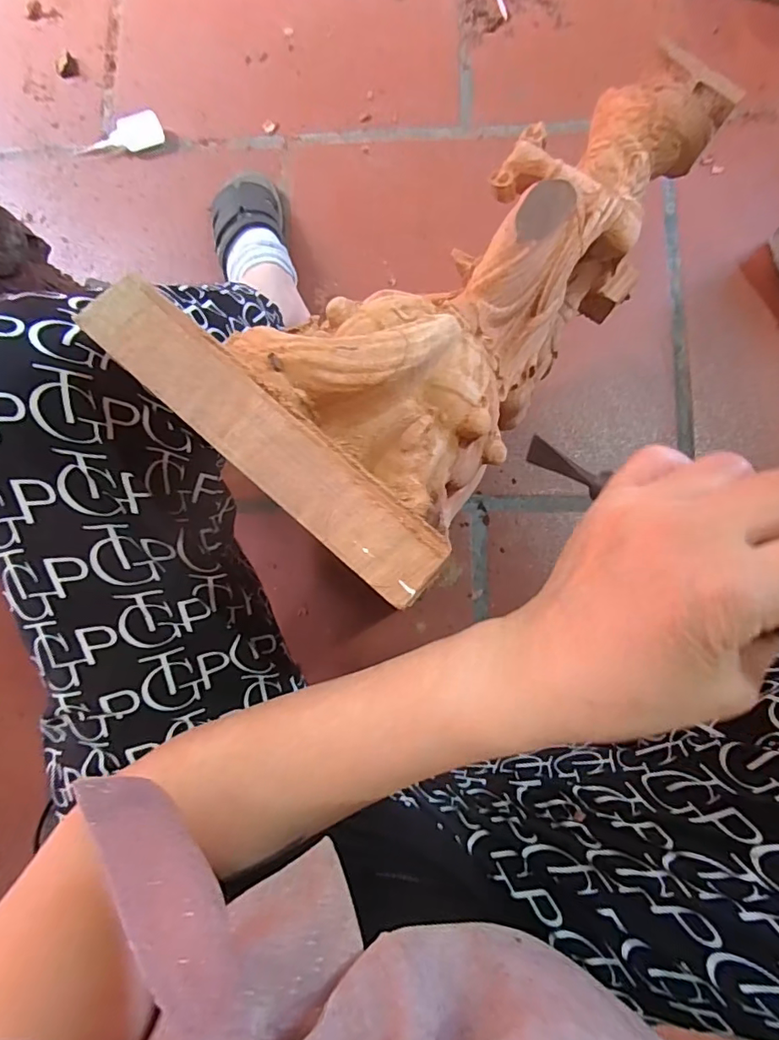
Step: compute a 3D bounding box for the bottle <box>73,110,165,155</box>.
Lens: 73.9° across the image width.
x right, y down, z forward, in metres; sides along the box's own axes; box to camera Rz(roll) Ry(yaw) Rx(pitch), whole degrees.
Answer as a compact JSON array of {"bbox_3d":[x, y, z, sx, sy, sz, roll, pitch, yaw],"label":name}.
[{"bbox_3d":[-0.383,-0.536,0.729,0.128,0.030,0.036,-14,83,2],"label":"bottle"}]

